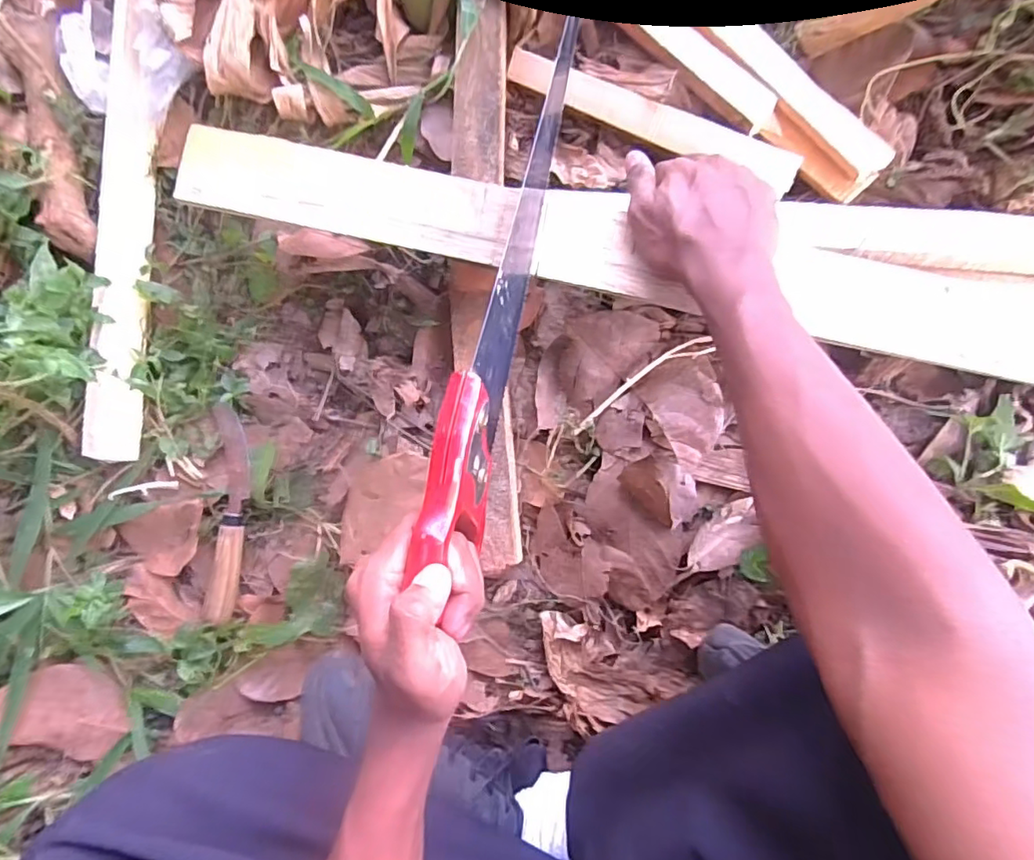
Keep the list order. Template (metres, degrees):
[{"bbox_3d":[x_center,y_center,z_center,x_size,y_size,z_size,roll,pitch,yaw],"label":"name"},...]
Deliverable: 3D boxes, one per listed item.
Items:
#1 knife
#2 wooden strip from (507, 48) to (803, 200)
[{"bbox_3d":[-0.250,0.072,0.500,0.038,0.014,0.184,0,88,10],"label":"knife"},{"bbox_3d":[0.102,-0.248,0.455,0.245,0.016,0.027,29,93,10],"label":"wooden strip"}]

